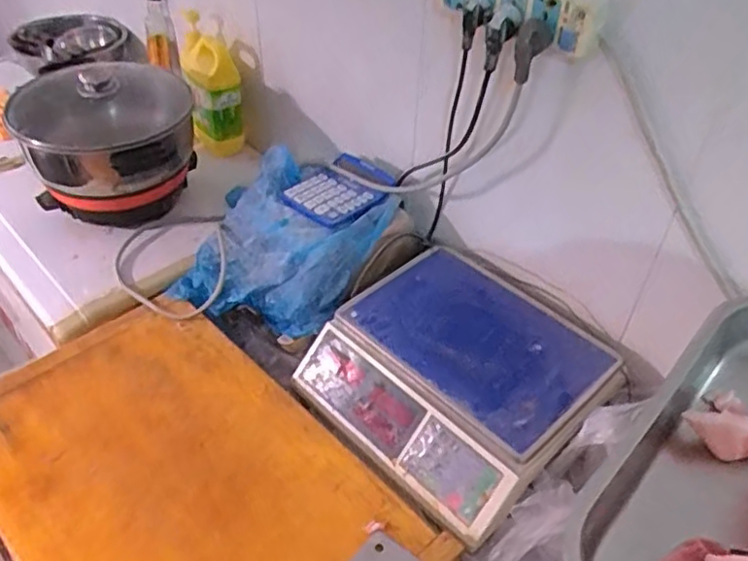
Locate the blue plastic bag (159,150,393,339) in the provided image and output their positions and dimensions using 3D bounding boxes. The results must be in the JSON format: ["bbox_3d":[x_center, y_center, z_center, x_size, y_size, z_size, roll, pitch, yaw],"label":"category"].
[{"bbox_3d":[-0.135,-0.059,0.991,0.271,0.137,0.252,22,46,20],"label":"blue plastic bag"}]

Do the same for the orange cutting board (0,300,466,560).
[{"bbox_3d":[-0.239,0.230,0.789,0.383,0.030,0.545,-30,51,-31],"label":"orange cutting board"}]

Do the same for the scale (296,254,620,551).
[{"bbox_3d":[0.111,0.125,0.869,0.309,0.094,0.342,-30,51,-30],"label":"scale"}]

